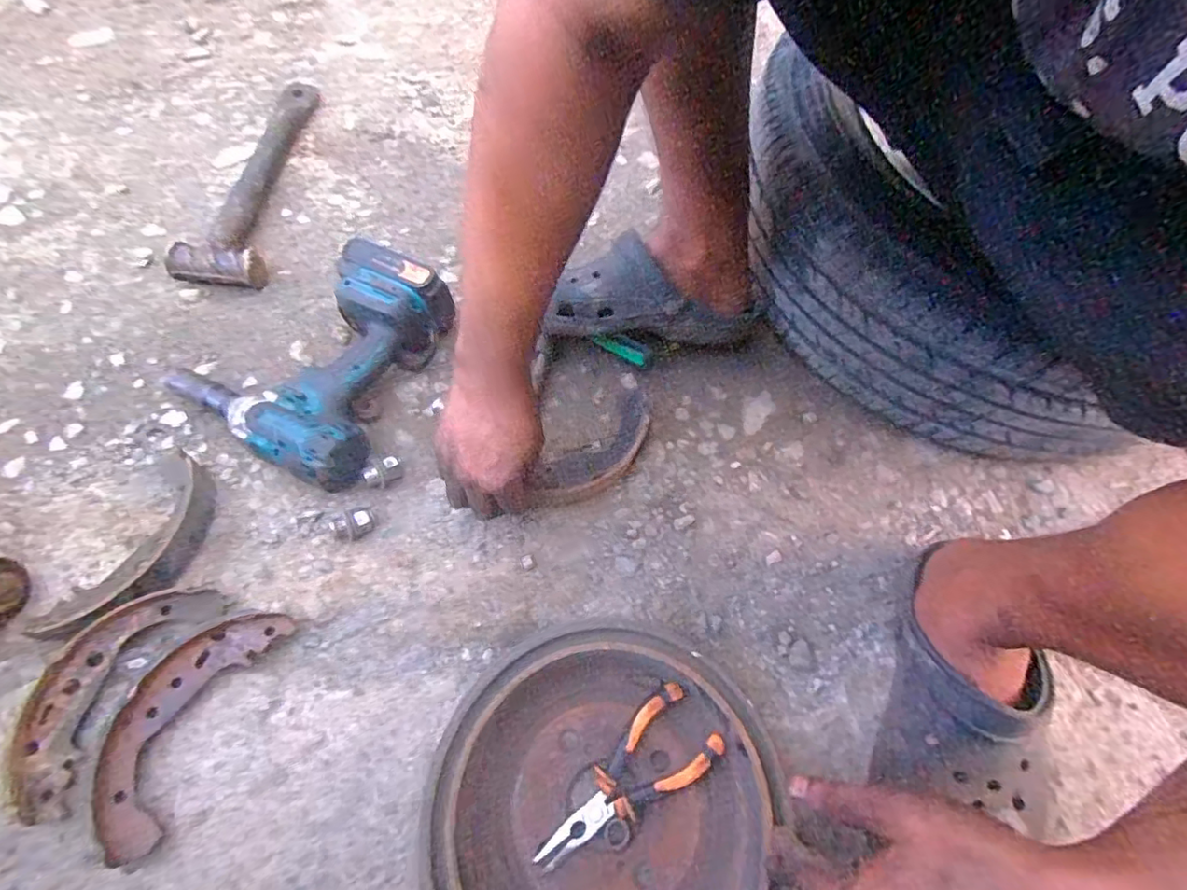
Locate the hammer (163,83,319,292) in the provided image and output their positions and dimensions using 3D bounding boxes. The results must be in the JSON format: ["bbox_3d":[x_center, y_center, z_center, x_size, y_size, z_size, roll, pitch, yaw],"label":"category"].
[{"bbox_3d":[-0.413,-0.333,0.683,0.088,0.044,0.347,1,62,-2],"label":"hammer"}]

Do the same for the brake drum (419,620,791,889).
[{"bbox_3d":[0.004,0.245,0.393,0.217,0.067,0.221,0,65,0],"label":"brake drum"}]

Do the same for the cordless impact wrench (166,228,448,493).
[{"bbox_3d":[-0.257,-0.092,0.553,0.211,0.070,0.233,30,69,13],"label":"cordless impact wrench"}]

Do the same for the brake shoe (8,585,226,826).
[{"bbox_3d":[-0.370,0.181,0.426,0.067,0.035,0.174,21,63,9],"label":"brake shoe"}]

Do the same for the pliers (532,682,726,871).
[{"bbox_3d":[0.023,0.242,0.400,0.145,0.014,0.057,-37,70,-16],"label":"pliers"}]

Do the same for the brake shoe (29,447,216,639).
[{"bbox_3d":[-0.388,0.083,0.482,0.085,0.048,0.175,12,50,3],"label":"brake shoe"}]

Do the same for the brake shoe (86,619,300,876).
[{"bbox_3d":[-0.307,0.202,0.423,0.070,0.027,0.173,21,67,10],"label":"brake shoe"}]

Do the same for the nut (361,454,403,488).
[{"bbox_3d":[-0.201,0.023,0.532,0.036,0.021,0.023,-37,70,-16],"label":"nut"}]

